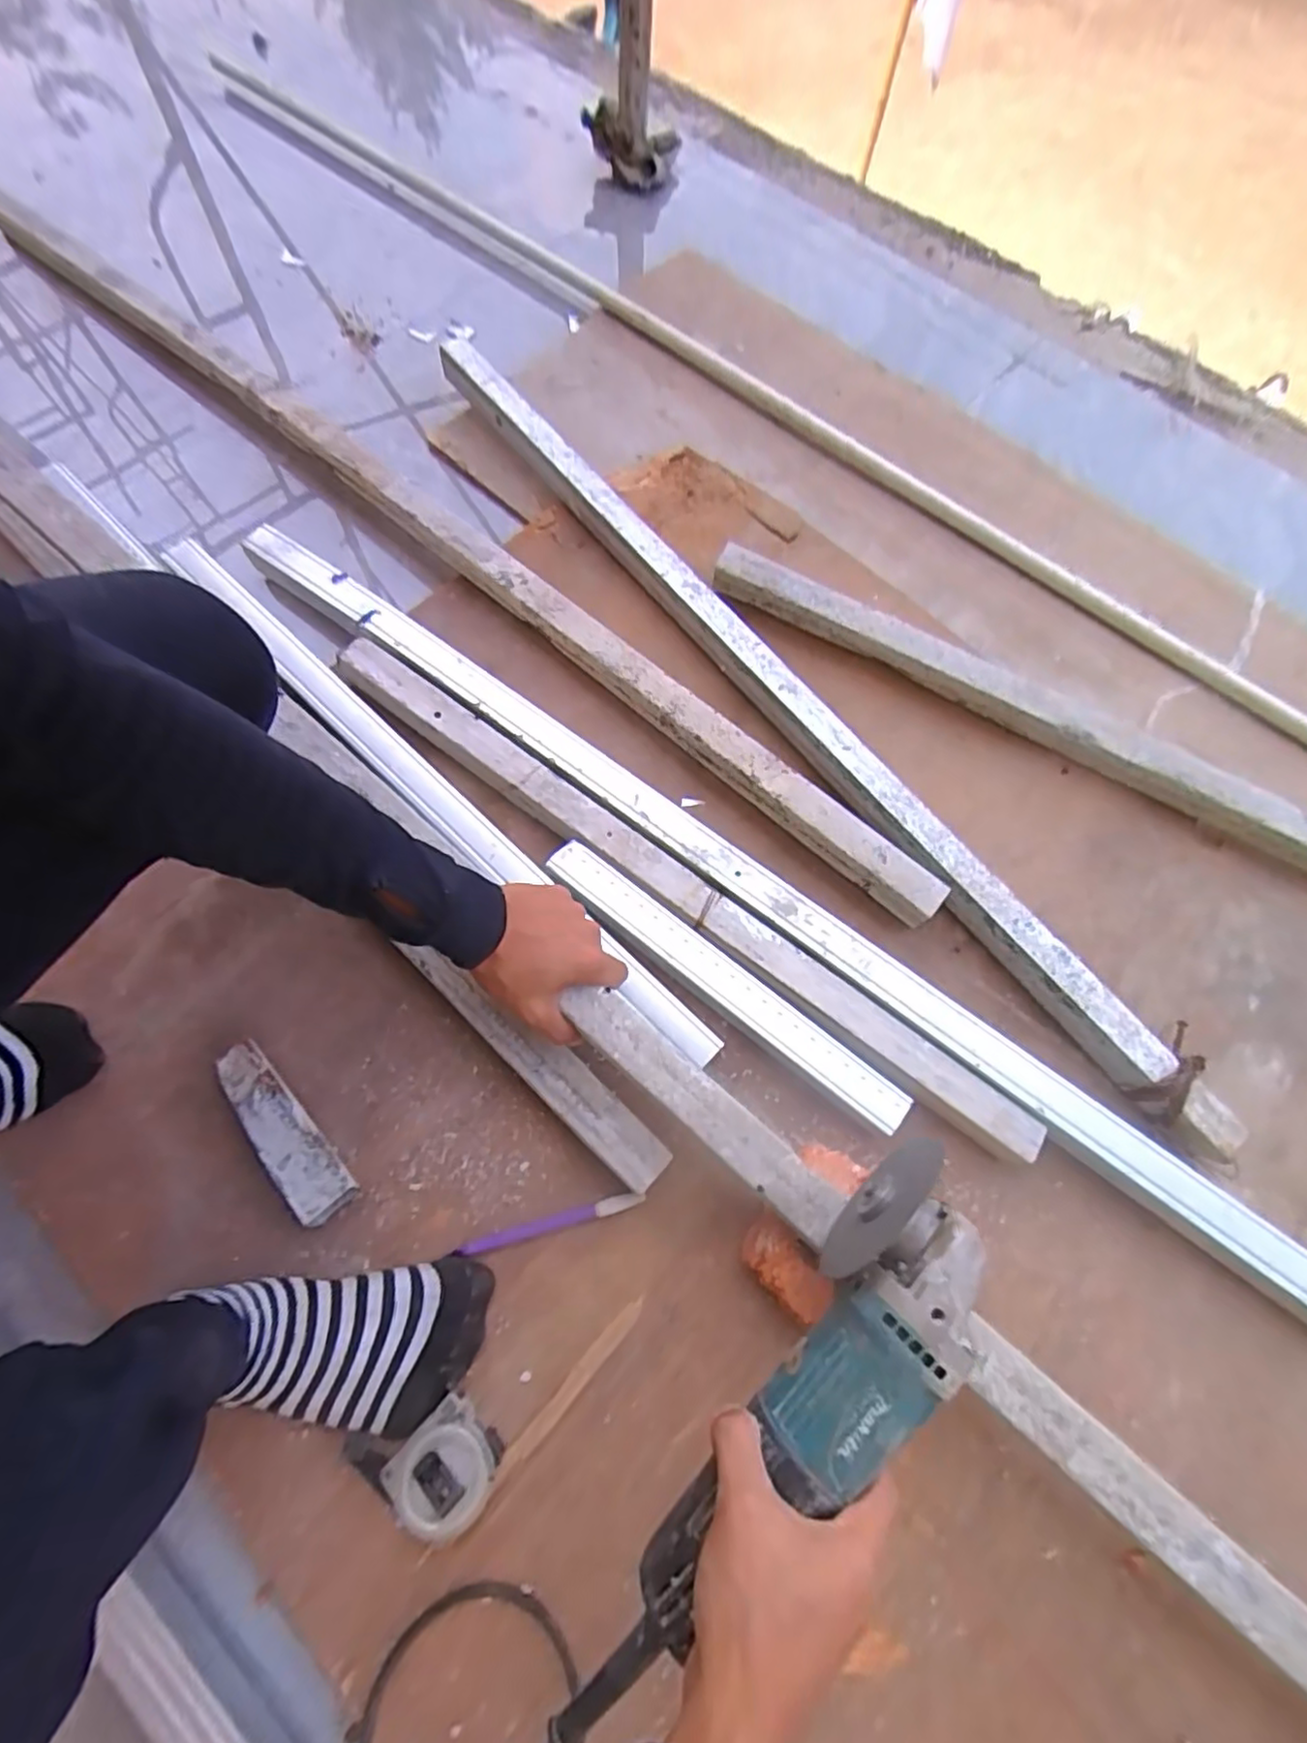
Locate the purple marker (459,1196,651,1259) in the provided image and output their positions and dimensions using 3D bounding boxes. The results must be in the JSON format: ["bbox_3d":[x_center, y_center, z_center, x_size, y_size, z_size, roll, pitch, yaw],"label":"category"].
[{"bbox_3d":[-0.077,0.266,0.500,0.140,0.006,0.012,-13,70,-7],"label":"purple marker"}]

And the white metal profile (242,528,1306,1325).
[{"bbox_3d":[0.052,0.001,0.572,1.132,0.025,0.047,36,71,11],"label":"white metal profile"}]

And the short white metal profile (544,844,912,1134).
[{"bbox_3d":[0.052,0.090,0.539,0.333,0.028,0.039,37,72,12],"label":"short white metal profile"}]

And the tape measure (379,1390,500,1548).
[{"bbox_3d":[-0.135,0.388,0.432,0.059,0.031,0.063,38,72,12],"label":"tape measure"}]

